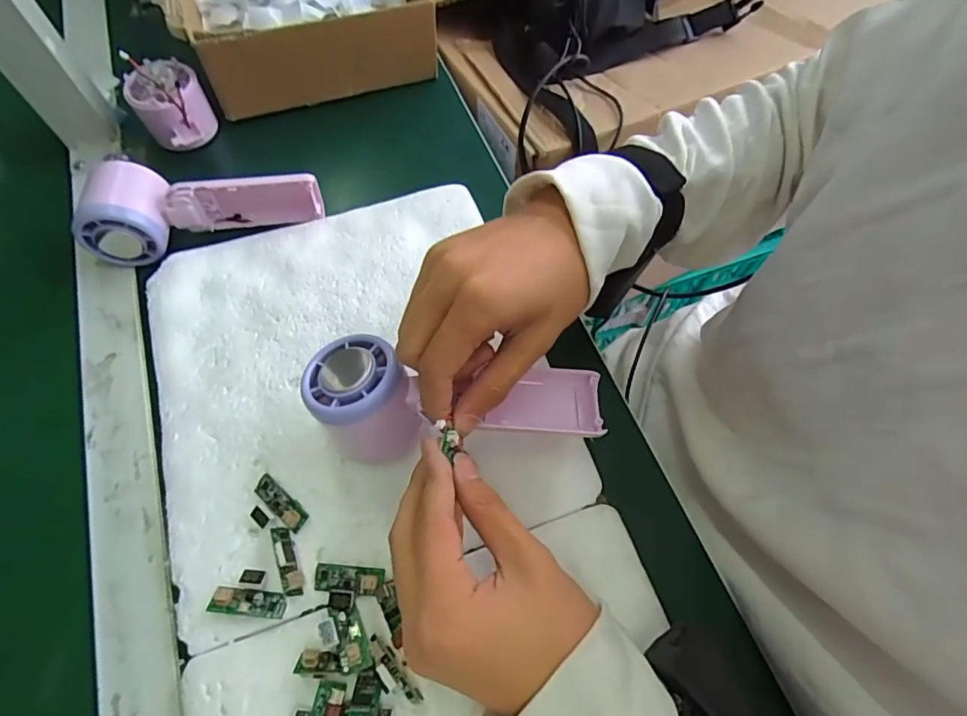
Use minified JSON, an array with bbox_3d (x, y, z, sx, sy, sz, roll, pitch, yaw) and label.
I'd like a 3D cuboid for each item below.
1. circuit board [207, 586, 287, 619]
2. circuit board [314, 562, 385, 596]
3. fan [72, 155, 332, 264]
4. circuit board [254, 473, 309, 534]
[{"bbox_3d":[-0.127,0.132,0.284,0.037,0.010,0.013,5,62,2],"label":"circuit board"},{"bbox_3d":[-0.074,0.121,0.290,0.038,0.009,0.014,5,62,2],"label":"circuit board"},{"bbox_3d":[-0.207,-0.117,0.393,0.165,0.054,0.055,-11,63,-6],"label":"fan"},{"bbox_3d":[-0.119,0.084,0.309,0.039,0.008,0.013,38,68,18],"label":"circuit board"}]

